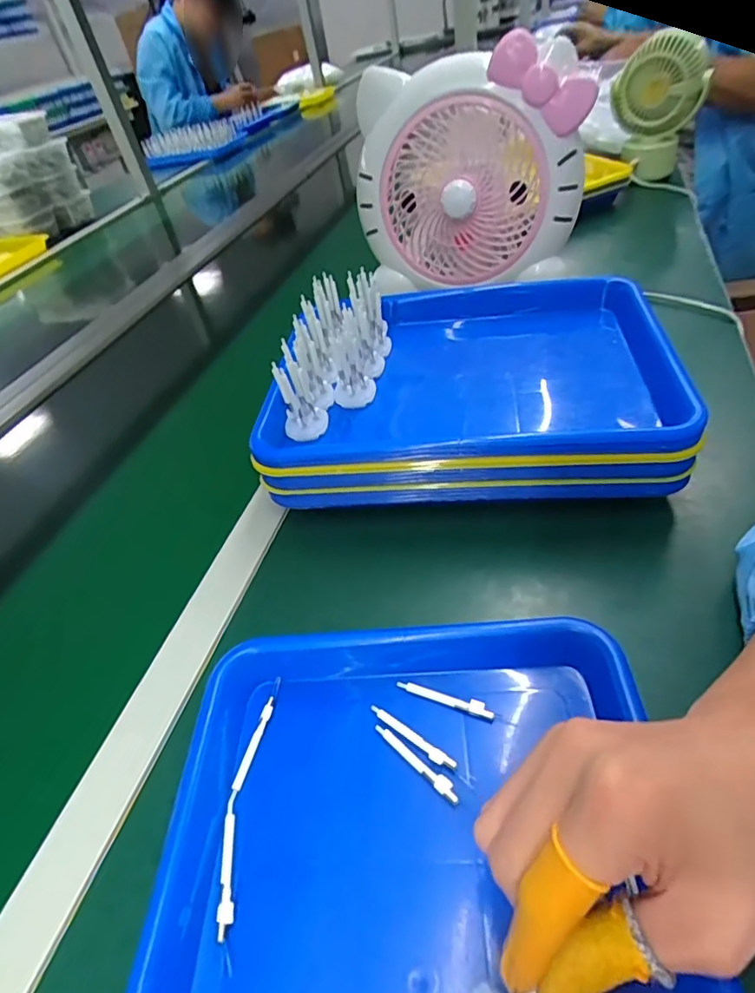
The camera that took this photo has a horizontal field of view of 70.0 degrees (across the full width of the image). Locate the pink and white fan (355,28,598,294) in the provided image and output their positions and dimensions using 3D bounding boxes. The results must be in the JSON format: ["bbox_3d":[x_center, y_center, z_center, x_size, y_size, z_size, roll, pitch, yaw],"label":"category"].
[{"bbox_3d":[0.096,-0.337,0.579,0.233,0.205,0.086,15,50,26],"label":"pink and white fan"}]

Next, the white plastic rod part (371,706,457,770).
[{"bbox_3d":[0.020,0.137,0.309,0.058,0.004,0.007,26,55,33],"label":"white plastic rod part"}]

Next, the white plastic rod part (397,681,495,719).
[{"bbox_3d":[0.041,0.121,0.324,0.059,0.007,0.007,11,48,23],"label":"white plastic rod part"}]

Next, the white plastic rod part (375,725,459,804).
[{"bbox_3d":[0.021,0.146,0.298,0.059,0.004,0.007,29,57,35],"label":"white plastic rod part"}]

